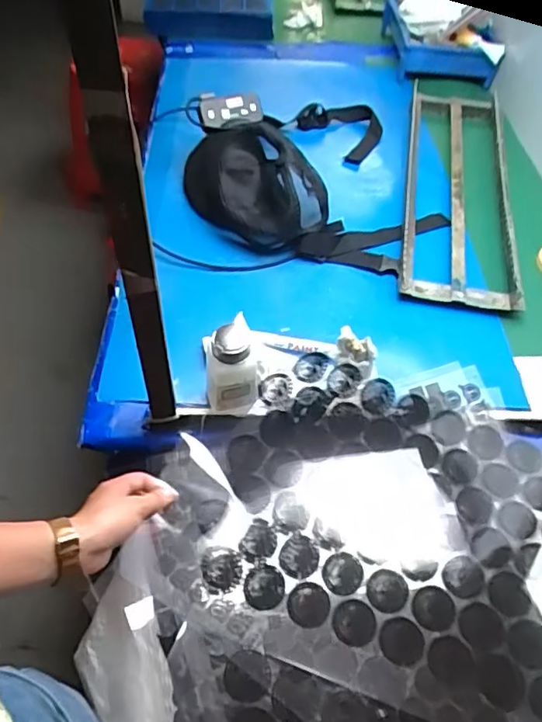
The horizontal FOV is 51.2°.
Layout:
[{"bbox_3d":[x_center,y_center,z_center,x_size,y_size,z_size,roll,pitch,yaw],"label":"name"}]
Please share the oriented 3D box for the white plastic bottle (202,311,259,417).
[{"bbox_3d":[-0.044,0.013,0.625,0.057,0.119,0.046,-10,51,-10],"label":"white plastic bottle"}]

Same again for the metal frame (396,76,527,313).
[{"bbox_3d":[0.324,-0.320,0.978,0.177,0.053,0.612,10,51,6],"label":"metal frame"}]

